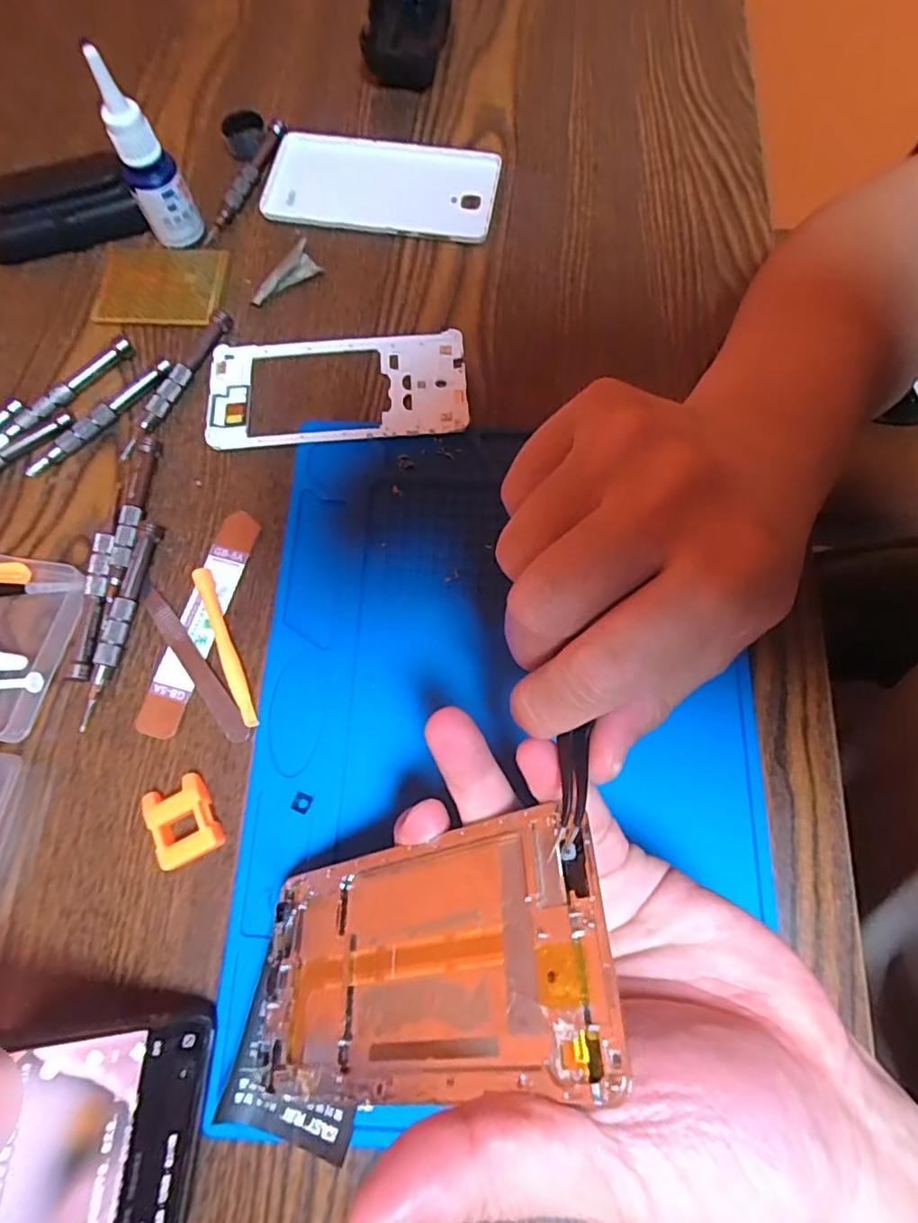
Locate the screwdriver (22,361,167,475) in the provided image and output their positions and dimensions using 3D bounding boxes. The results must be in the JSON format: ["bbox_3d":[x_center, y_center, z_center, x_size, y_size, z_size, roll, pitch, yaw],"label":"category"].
[{"bbox_3d":[-0.198,-0.107,0.323,0.011,0.011,0.094,41,77,12],"label":"screwdriver"}]

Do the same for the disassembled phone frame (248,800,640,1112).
[{"bbox_3d":[-0.017,0.109,0.187,0.138,0.004,0.067,-28,47,30],"label":"disassembled phone frame"}]

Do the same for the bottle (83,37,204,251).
[{"bbox_3d":[-0.170,-0.247,0.323,0.024,0.090,0.024,25,74,8],"label":"bottle"}]

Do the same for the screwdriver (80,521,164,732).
[{"bbox_3d":[-0.165,0.004,0.288,0.010,0.010,0.103,9,73,3],"label":"screwdriver"}]

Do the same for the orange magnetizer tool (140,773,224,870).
[{"bbox_3d":[-0.120,0.092,0.259,0.026,0.013,0.035,-25,74,-8],"label":"orange magnetizer tool"}]

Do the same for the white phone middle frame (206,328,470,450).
[{"bbox_3d":[-0.067,-0.126,0.330,0.142,0.008,0.070,-3,72,-1],"label":"white phone middle frame"}]

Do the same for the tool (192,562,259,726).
[{"bbox_3d":[-0.114,0.017,0.285,0.009,0.006,0.083,-22,74,-7],"label":"tool"}]

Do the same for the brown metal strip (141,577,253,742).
[{"bbox_3d":[-0.130,0.023,0.285,0.013,0.004,0.096,-36,76,-11],"label":"brown metal strip"}]

